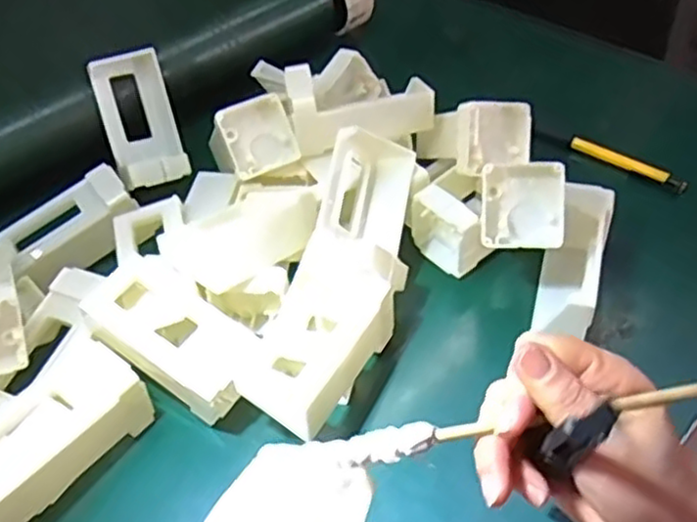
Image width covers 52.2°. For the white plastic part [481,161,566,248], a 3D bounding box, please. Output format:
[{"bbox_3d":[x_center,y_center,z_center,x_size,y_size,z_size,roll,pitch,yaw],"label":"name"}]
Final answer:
[{"bbox_3d":[0.112,-0.036,0.460,0.053,0.024,0.053,2,89,4],"label":"white plastic part"}]

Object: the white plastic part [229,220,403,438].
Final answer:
[{"bbox_3d":[-0.017,0.042,0.449,0.064,0.039,0.128,16,53,20],"label":"white plastic part"}]

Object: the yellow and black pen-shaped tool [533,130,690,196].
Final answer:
[{"bbox_3d":[0.213,-0.086,0.583,0.128,0.014,0.008,29,58,28],"label":"yellow and black pen-shaped tool"}]

